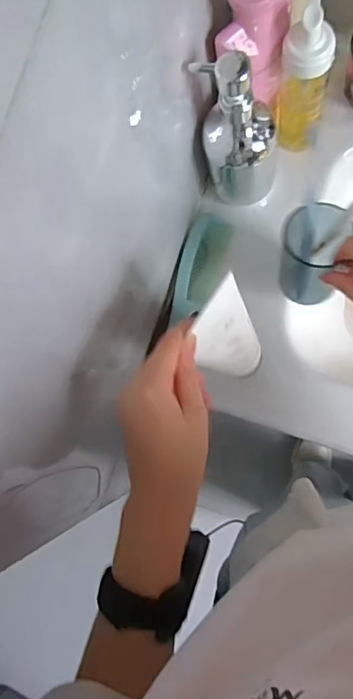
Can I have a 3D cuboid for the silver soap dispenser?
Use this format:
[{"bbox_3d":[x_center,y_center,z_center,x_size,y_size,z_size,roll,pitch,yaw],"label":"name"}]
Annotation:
[{"bbox_3d":[0.067,-0.208,0.524,0.074,0.200,0.059,-17,82,6],"label":"silver soap dispenser"}]

